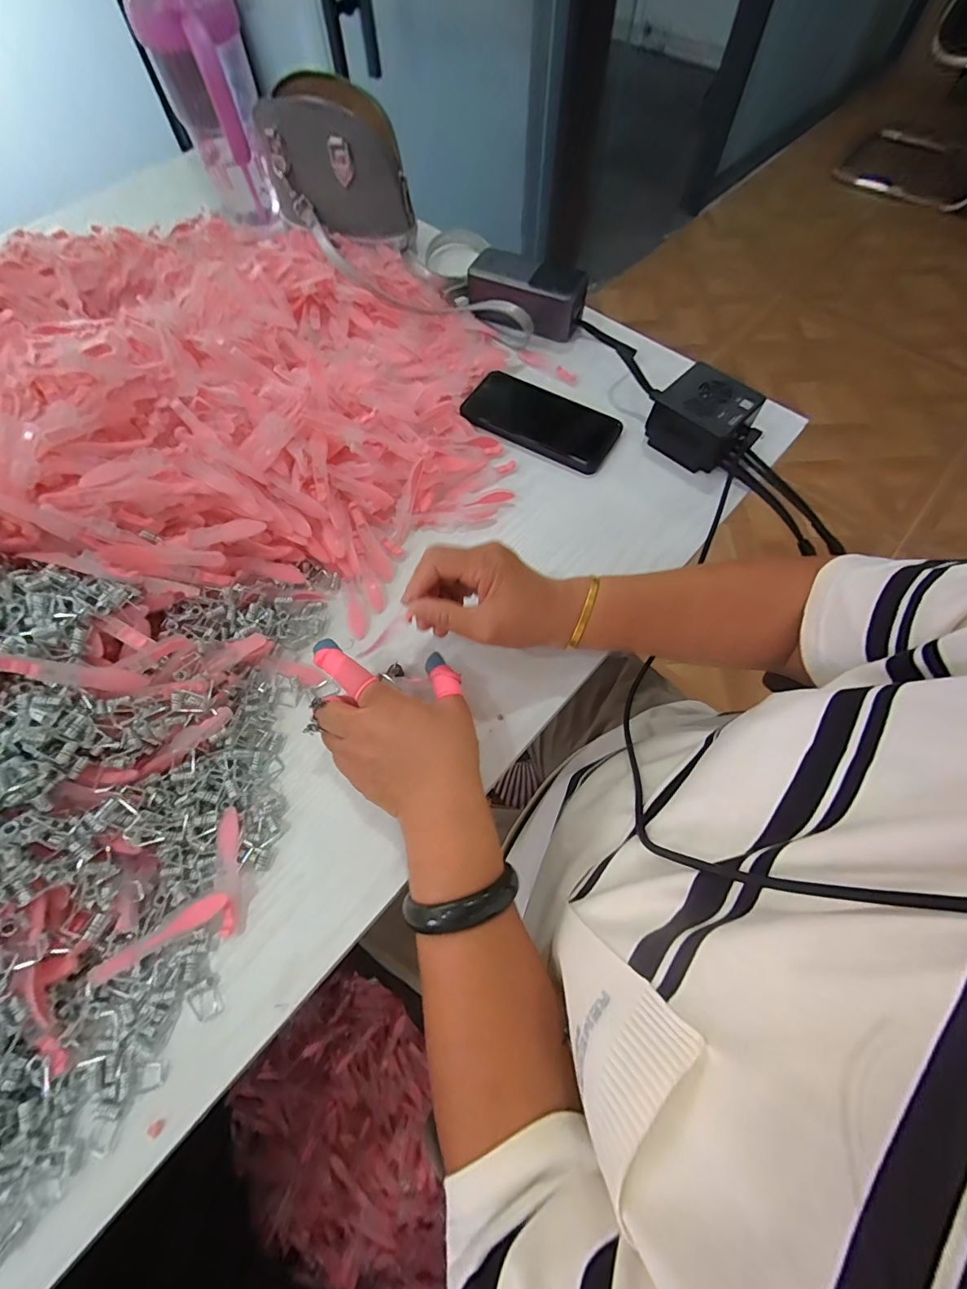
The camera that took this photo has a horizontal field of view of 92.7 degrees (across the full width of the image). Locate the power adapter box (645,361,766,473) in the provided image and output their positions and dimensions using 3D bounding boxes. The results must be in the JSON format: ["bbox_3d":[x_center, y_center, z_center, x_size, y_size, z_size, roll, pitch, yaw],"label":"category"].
[{"bbox_3d":[0.211,-0.218,0.448,0.082,0.052,0.073,42,73,16],"label":"power adapter box"}]

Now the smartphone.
[{"bbox_3d":[0.058,-0.234,0.476,0.158,0.009,0.083,27,69,11],"label":"smartphone"}]

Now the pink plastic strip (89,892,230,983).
[{"bbox_3d":[-0.201,0.183,0.289,0.080,0.004,0.014,-31,83,-15],"label":"pink plastic strip"}]

